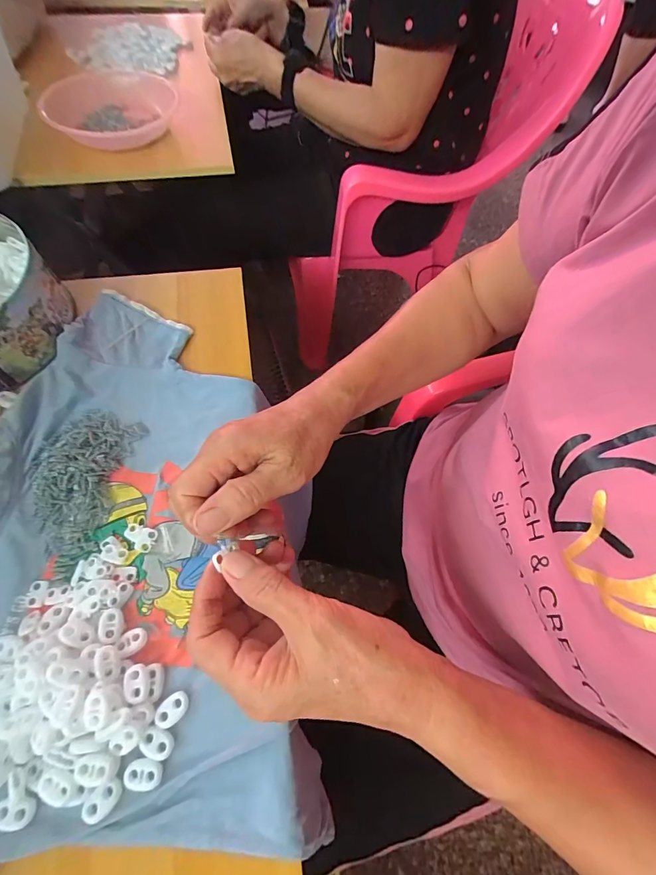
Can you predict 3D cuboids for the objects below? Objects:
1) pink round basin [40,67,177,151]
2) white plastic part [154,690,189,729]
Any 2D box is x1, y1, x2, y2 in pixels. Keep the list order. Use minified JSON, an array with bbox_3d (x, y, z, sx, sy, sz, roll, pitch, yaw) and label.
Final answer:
[{"bbox_3d":[-0.339,-0.507,0.600,0.190,0.046,0.189,1,61,-3],"label":"pink round basin"},{"bbox_3d":[-0.103,0.180,0.254,0.023,0.004,0.015,-36,69,-21],"label":"white plastic part"}]

